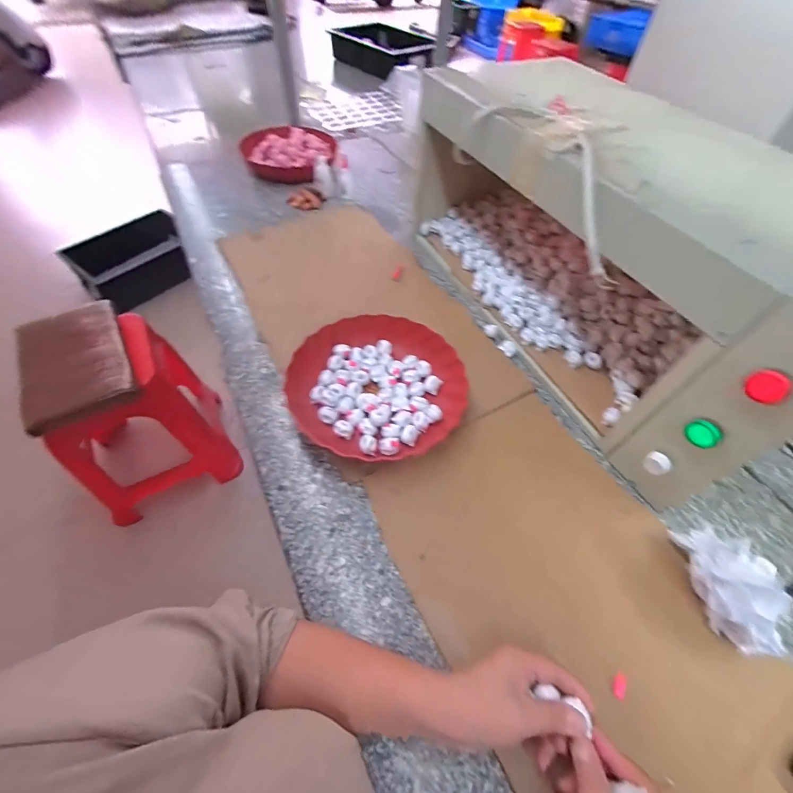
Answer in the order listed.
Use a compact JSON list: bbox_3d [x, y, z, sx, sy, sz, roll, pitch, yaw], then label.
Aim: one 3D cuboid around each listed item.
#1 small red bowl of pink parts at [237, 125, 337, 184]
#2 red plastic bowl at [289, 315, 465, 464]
[{"bbox_3d":[-0.262,-0.614,0.940,0.241,0.054,0.276,-20,58,-17],"label":"small red bowl of pink parts"},{"bbox_3d":[-0.027,-0.018,0.528,0.236,0.047,0.228,2,54,-3],"label":"red plastic bowl"}]

